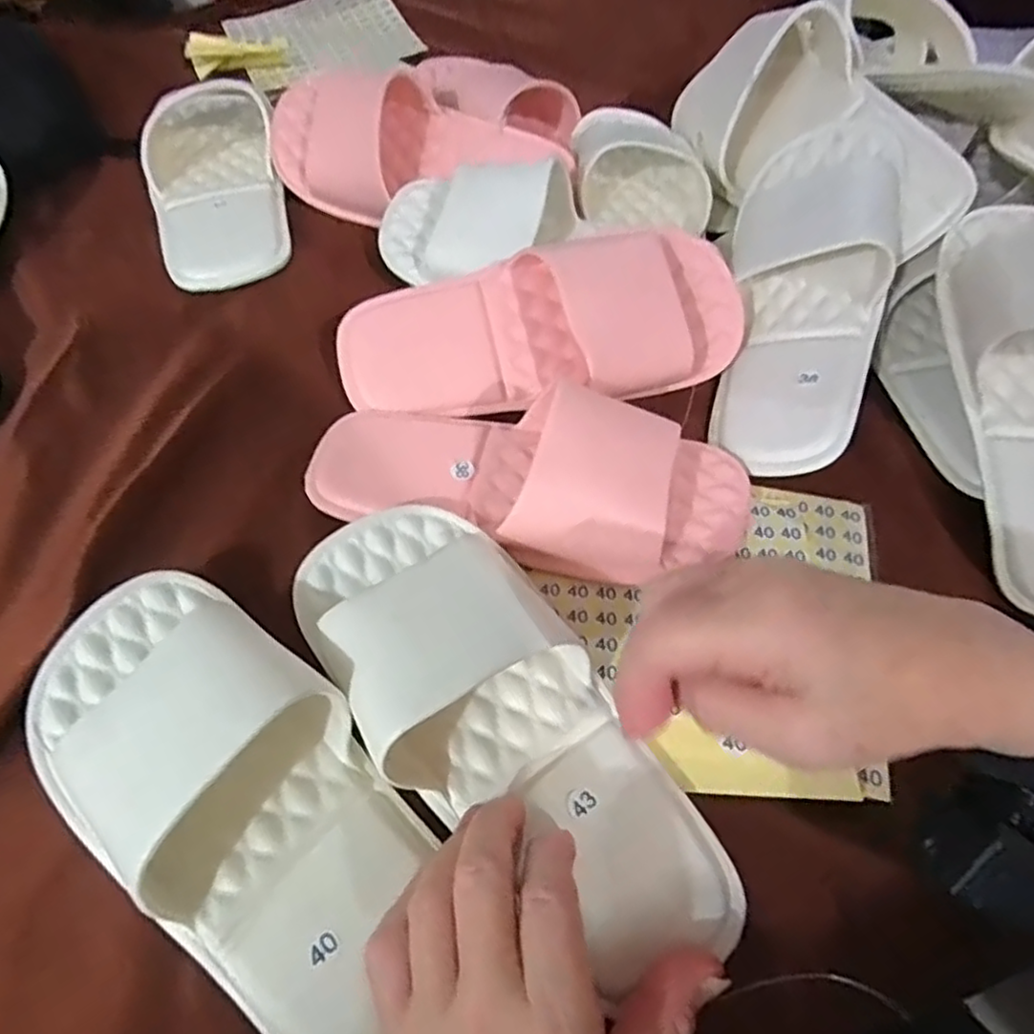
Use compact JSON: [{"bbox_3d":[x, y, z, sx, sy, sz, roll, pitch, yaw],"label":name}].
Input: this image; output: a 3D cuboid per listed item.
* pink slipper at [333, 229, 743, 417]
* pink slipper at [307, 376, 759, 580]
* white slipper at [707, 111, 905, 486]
[{"bbox_3d":[0.014,-0.111,0.391,0.236,0.062,0.095,-7,91,-2],"label":"pink slipper"},{"bbox_3d":[0.008,-0.035,0.357,0.232,0.051,0.112,14,57,8],"label":"pink slipper"},{"bbox_3d":[0.171,-0.129,0.406,0.087,0.058,0.233,14,74,6],"label":"white slipper"}]

